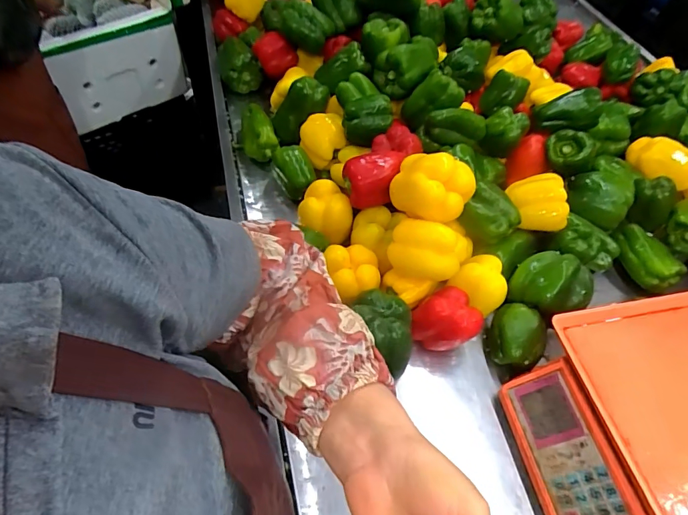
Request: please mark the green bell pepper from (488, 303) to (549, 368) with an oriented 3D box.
[{"bbox_3d":[0.239,0.112,0.597,0.075,0.074,0.076,2,55,-3],"label":"green bell pepper"}]

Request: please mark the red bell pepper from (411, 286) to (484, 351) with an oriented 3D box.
[{"bbox_3d":[0.139,0.094,0.593,0.077,0.095,0.075,-27,61,-21],"label":"red bell pepper"}]

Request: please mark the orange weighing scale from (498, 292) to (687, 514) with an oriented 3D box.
[{"bbox_3d":[0.364,0.215,0.495,0.289,0.130,0.291,-8,56,-9],"label":"orange weighing scale"}]

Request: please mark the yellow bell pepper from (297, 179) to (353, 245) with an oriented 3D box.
[{"bbox_3d":[-0.023,-0.068,0.663,0.085,0.065,0.068,23,57,12],"label":"yellow bell pepper"}]

